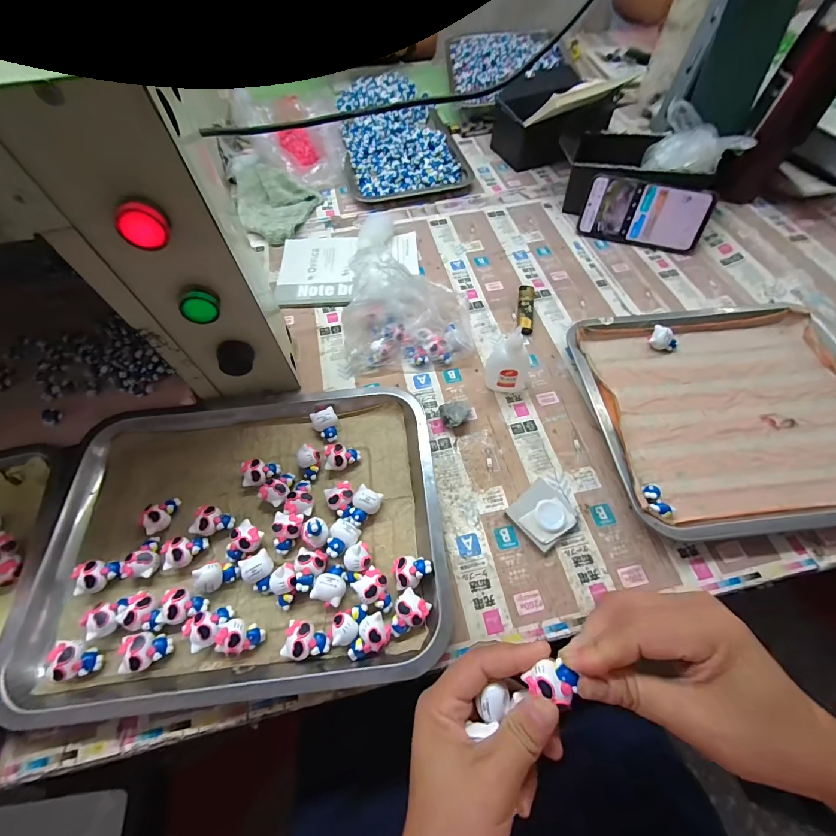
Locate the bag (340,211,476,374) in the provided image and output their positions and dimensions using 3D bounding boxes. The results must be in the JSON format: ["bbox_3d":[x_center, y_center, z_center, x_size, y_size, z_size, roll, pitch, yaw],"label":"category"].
[{"bbox_3d":[-0.014,-0.130,0.430,0.149,0.103,0.108,-4,61,-1],"label":"bag"}]

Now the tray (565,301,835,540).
[{"bbox_3d":[0.340,-0.015,0.397,0.304,0.038,0.263,-5,61,-2],"label":"tray"}]

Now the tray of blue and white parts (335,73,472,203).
[{"bbox_3d":[-0.043,-0.569,0.717,0.214,0.031,0.426,-9,61,-4],"label":"tray of blue and white parts"}]

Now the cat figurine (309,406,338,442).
[{"bbox_3d":[-0.095,0.007,0.382,0.025,0.019,0.034,-24,63,-12],"label":"cat figurine"}]

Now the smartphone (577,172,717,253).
[{"bbox_3d":[0.332,-0.302,0.537,0.166,0.080,0.012,19,33,12],"label":"smartphone"}]

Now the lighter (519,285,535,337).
[{"bbox_3d":[0.144,-0.145,0.486,0.019,0.013,0.082,7,61,5],"label":"lighter"}]

